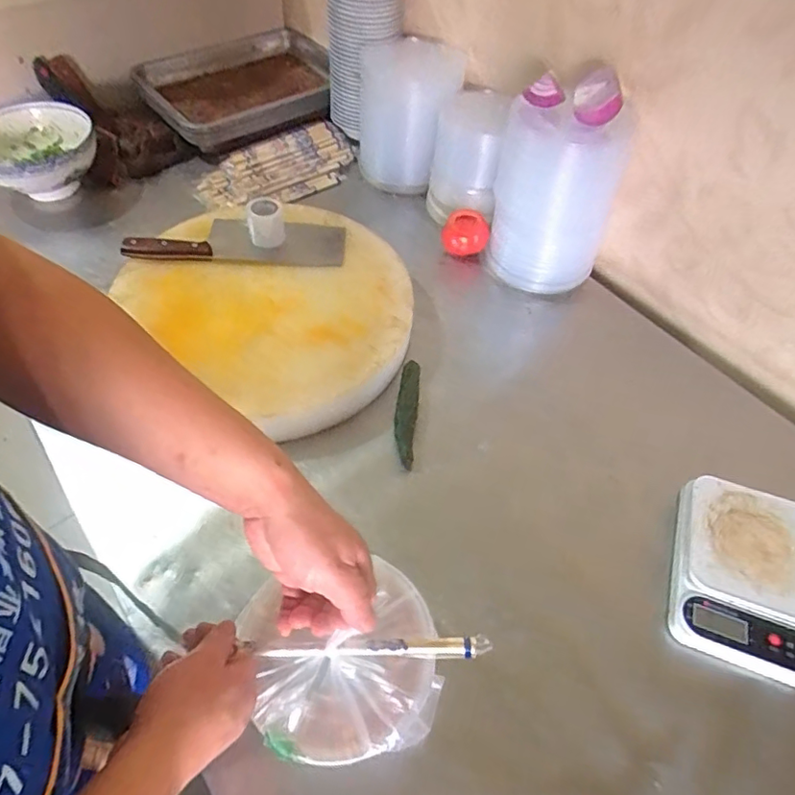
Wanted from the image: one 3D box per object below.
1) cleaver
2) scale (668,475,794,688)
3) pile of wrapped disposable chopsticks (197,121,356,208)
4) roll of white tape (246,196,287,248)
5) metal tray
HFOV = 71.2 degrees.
[{"bbox_3d":[-0.236,-0.232,0.826,0.310,0.027,0.090,-3,54,-5],"label":"cleaver"},{"bbox_3d":[0.383,0.192,0.611,0.154,0.044,0.199,20,56,11],"label":"scale"},{"bbox_3d":[-0.213,-0.426,1.026,0.309,0.046,0.158,-38,64,-26],"label":"pile of wrapped disposable chopsticks"},{"bbox_3d":[-0.193,-0.260,0.813,0.051,0.051,0.049,-9,55,-10],"label":"roll of white tape"},{"bbox_3d":[-0.309,-0.632,1.133,0.383,0.069,0.293,-37,64,-25],"label":"metal tray"}]

